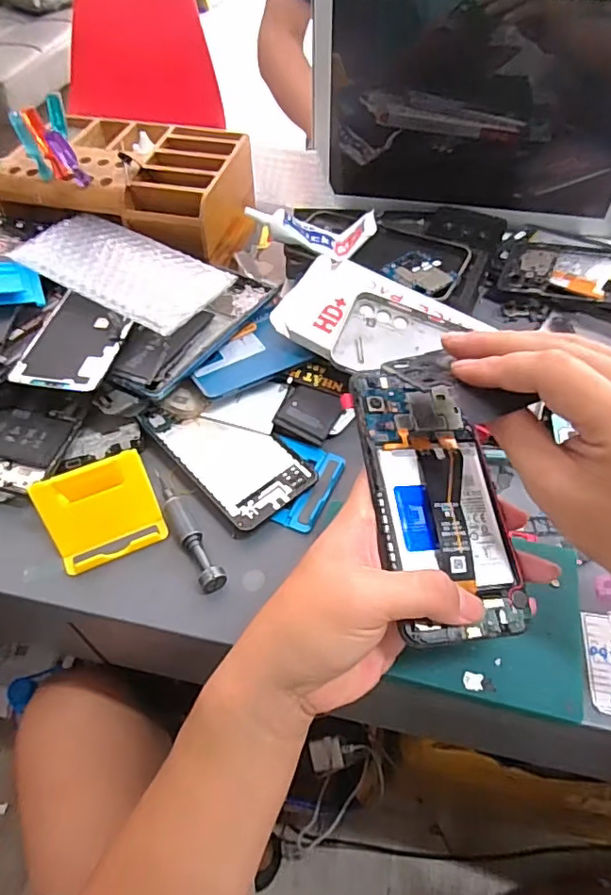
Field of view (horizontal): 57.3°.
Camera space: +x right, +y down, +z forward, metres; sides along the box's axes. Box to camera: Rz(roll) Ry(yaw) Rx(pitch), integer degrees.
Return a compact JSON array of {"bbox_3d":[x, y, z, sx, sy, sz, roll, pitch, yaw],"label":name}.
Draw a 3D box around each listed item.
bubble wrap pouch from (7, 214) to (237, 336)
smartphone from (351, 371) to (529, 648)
[{"bbox_3d":[-0.156,-0.151,0.471,0.171,0.016,0.086,25,56,19],"label":"bubble wrap pouch"},{"bbox_3d":[0.073,0.025,0.313,0.074,0.015,0.157,-12,66,-8],"label":"smartphone"}]

